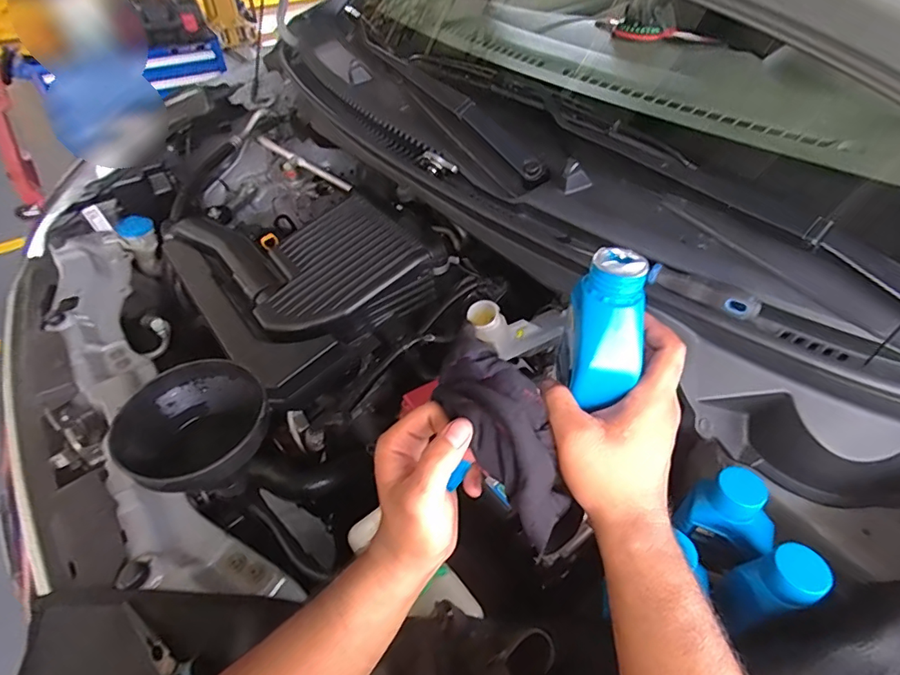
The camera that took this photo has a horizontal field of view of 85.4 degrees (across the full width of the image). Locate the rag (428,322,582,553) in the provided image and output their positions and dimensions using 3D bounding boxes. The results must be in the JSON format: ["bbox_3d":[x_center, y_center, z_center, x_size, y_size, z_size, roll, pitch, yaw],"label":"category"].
[{"bbox_3d":[0.038,0.065,0.322,0.051,0.045,0.142,-21,70,-20],"label":"rag"}]

